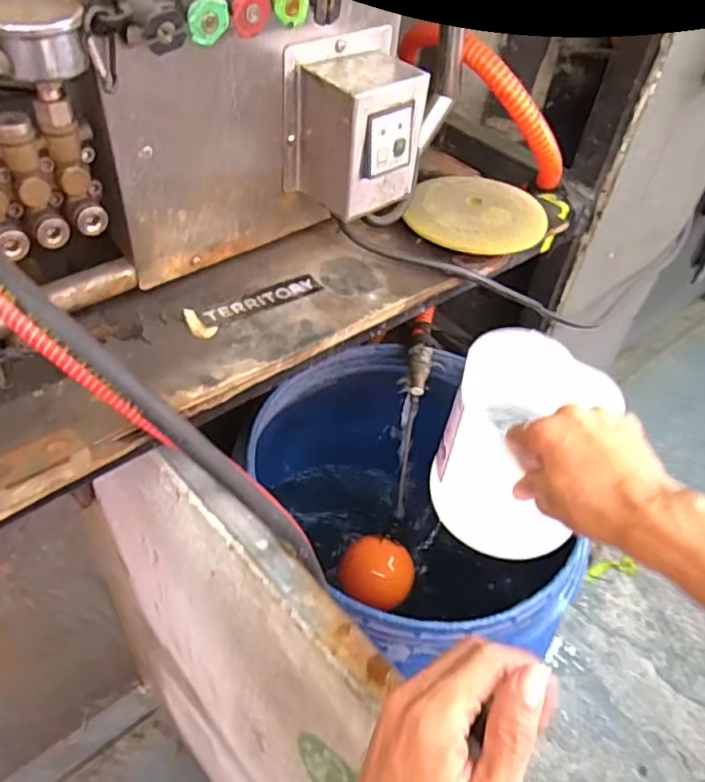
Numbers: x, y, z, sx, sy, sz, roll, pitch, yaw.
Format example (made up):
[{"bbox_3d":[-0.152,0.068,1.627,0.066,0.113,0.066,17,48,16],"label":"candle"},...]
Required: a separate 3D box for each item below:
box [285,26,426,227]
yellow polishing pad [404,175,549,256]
[{"bbox_3d":[0.008,-0.210,0.489,0.105,0.113,0.067,-28,55,-30],"label":"box"},{"bbox_3d":[0.121,-0.176,0.609,0.128,0.018,0.122,33,51,23],"label":"yellow polishing pad"}]

